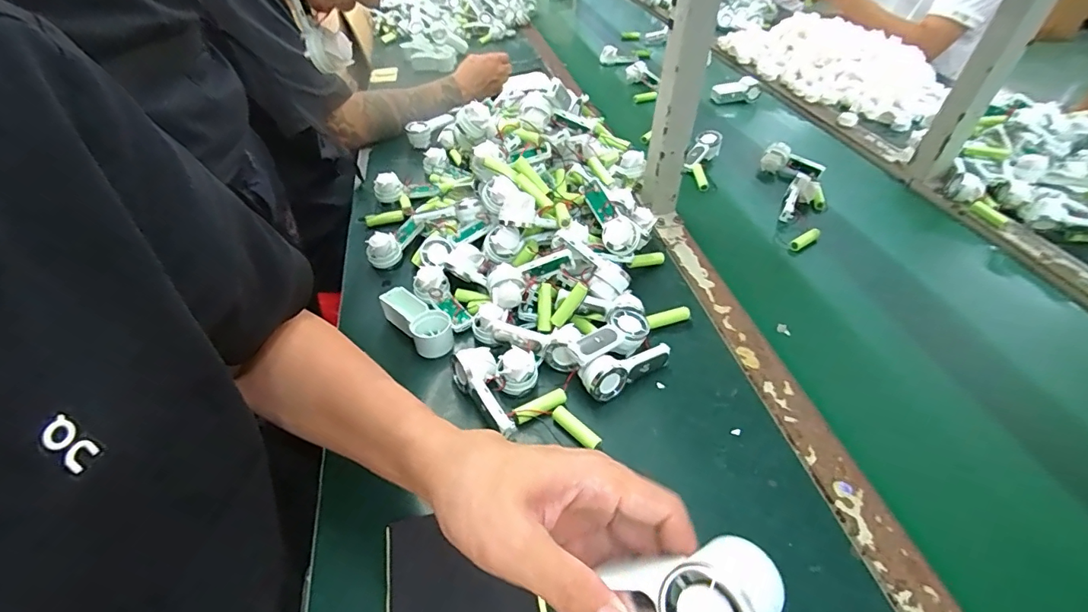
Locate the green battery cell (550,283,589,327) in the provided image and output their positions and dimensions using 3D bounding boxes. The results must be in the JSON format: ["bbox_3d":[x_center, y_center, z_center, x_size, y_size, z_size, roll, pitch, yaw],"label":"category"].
[{"bbox_3d":[0.027,-0.001,0.494,0.015,0.049,0.016,17,25,-49],"label":"green battery cell"}]

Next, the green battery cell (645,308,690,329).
[{"bbox_3d":[0.135,0.013,0.526,0.045,0.010,0.012,-15,46,2],"label":"green battery cell"}]

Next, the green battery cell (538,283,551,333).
[{"bbox_3d":[0.000,0.002,0.502,0.013,0.012,0.051,1,80,0],"label":"green battery cell"}]

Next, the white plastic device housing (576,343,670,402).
[{"bbox_3d":[0.081,0.061,0.462,0.092,0.035,0.028,-16,48,-15],"label":"white plastic device housing"}]

